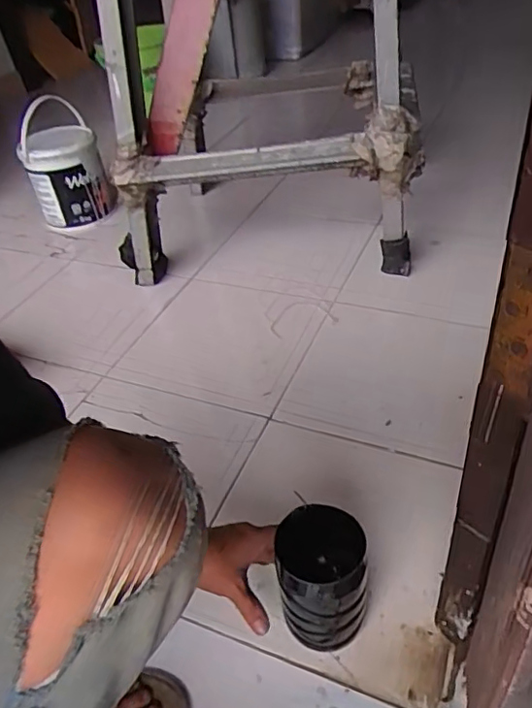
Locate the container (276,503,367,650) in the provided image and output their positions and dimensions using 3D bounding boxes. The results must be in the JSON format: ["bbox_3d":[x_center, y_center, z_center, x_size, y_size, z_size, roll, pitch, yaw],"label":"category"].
[{"bbox_3d":[0.052,0.218,0.537,0.087,0.155,0.076,17,46,18],"label":"container"}]

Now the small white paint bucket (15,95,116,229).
[{"bbox_3d":[-0.516,-0.481,1.431,0.181,0.243,0.203,-21,41,-16],"label":"small white paint bucket"}]

